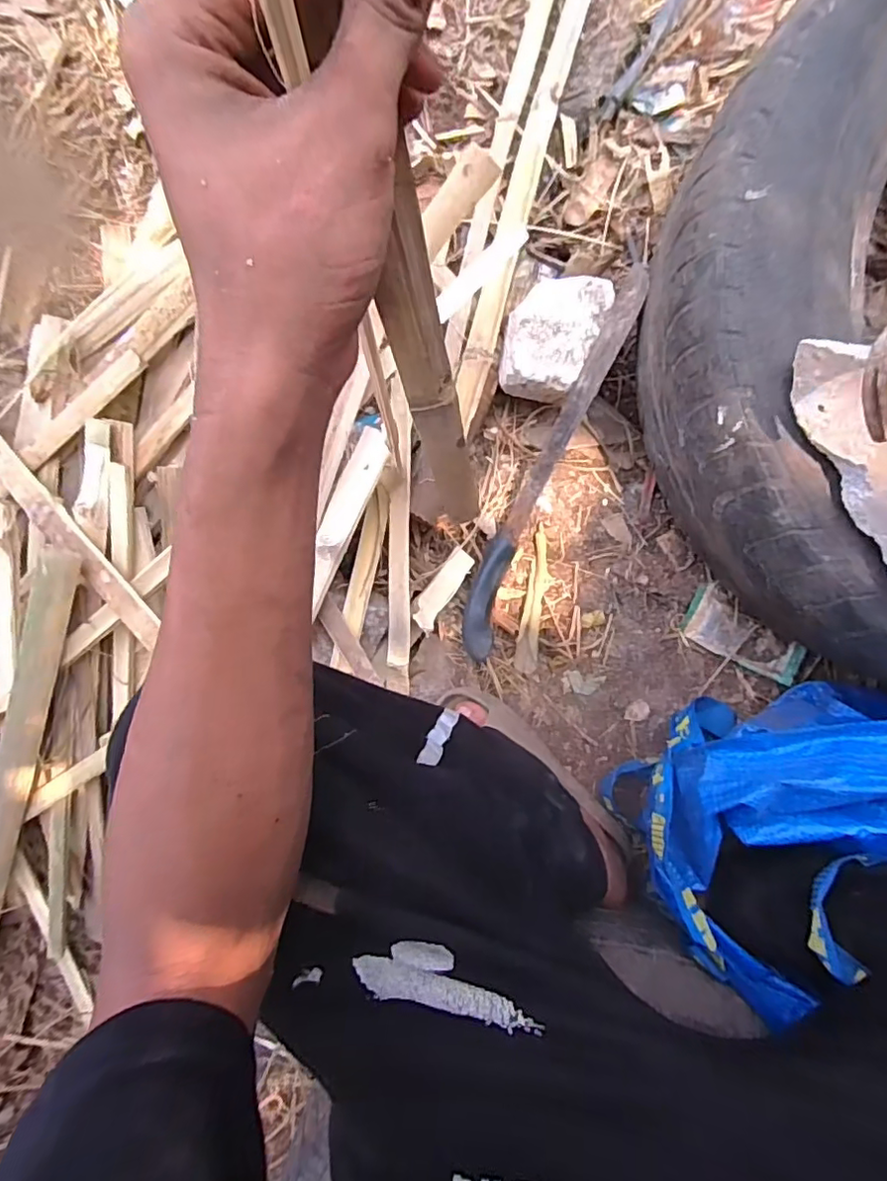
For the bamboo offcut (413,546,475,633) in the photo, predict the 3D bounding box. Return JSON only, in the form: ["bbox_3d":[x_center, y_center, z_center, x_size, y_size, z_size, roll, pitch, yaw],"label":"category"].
[{"bbox_3d":[0.000,-0.001,0.620,0.026,0.017,0.097,32,77,2],"label":"bamboo offcut"}]

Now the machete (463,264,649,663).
[{"bbox_3d":[0.103,-0.116,0.581,0.044,0.100,0.395,24,94,2],"label":"machete"}]

